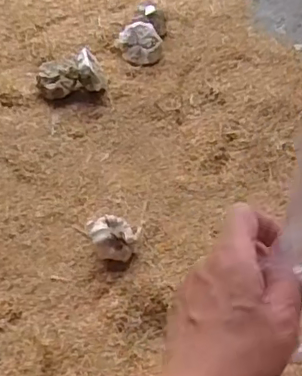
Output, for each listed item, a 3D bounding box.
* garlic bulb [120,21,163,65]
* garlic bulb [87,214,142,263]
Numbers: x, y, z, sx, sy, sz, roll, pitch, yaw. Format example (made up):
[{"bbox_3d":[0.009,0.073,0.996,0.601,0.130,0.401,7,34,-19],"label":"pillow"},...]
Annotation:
[{"bbox_3d":[-0.018,-0.254,0.978,0.077,0.045,0.077,-2,56,-5],"label":"garlic bulb"},{"bbox_3d":[-0.051,0.070,0.784,0.071,0.050,0.073,1,54,-3],"label":"garlic bulb"}]

